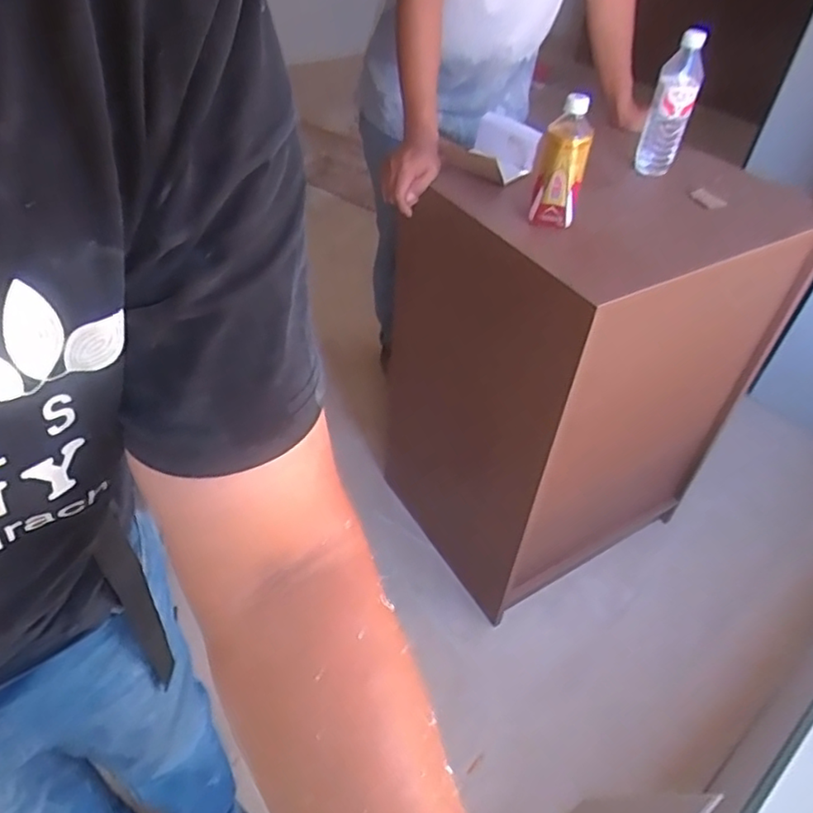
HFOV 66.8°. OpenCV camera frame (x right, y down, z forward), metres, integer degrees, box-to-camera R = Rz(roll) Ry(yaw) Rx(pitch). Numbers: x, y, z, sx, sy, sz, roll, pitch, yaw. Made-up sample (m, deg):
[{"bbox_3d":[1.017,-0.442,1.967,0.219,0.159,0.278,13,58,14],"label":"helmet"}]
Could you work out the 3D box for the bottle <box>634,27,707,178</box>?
[{"bbox_3d":[0.453,-0.510,1.059,0.070,0.212,0.057,20,46,15],"label":"bottle"}]

